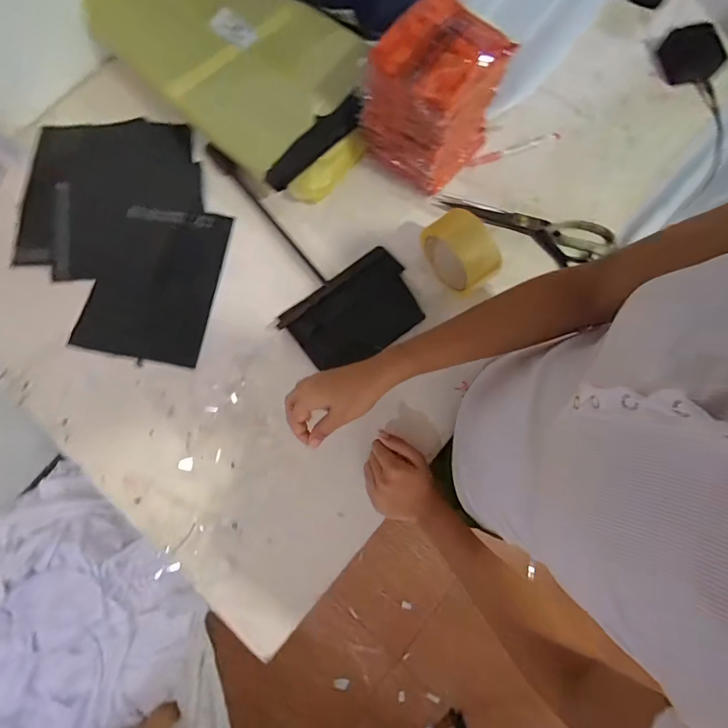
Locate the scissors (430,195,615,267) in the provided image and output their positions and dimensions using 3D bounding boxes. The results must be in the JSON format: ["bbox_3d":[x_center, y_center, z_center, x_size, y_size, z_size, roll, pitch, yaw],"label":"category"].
[{"bbox_3d":[0.225,-0.199,0.577,0.253,0.019,0.077,23,80,5],"label":"scissors"}]

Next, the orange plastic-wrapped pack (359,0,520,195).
[{"bbox_3d":[0.088,-0.339,0.532,0.123,0.158,0.133,43,82,8],"label":"orange plastic-wrapped pack"}]

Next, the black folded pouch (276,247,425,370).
[{"bbox_3d":[-0.010,-0.069,0.558,0.174,0.021,0.121,-35,81,-6],"label":"black folded pouch"}]

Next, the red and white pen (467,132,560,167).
[{"bbox_3d":[0.225,-0.321,0.609,0.147,0.004,0.015,-17,79,-3],"label":"red and white pen"}]

